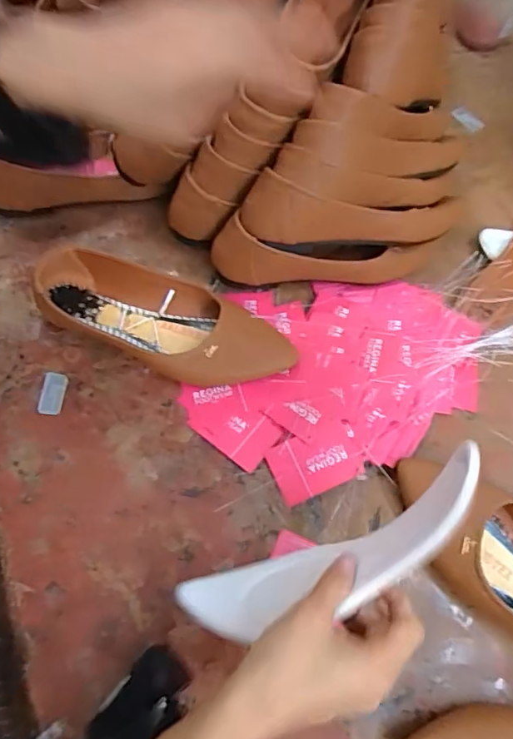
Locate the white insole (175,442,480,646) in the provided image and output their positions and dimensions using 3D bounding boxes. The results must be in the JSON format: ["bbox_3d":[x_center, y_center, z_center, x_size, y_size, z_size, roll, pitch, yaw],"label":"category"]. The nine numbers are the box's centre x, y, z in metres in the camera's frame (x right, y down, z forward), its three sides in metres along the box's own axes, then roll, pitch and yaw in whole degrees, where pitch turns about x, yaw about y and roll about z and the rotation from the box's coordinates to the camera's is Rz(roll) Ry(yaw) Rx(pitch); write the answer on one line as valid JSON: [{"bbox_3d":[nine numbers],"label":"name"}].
[{"bbox_3d":[0.054,0.128,0.353,0.218,0.047,0.055,-29,66,11],"label":"white insole"}]

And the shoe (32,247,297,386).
[{"bbox_3d":[-0.090,-0.050,0.494,0.256,0.057,0.094,20,66,5],"label":"shoe"}]

